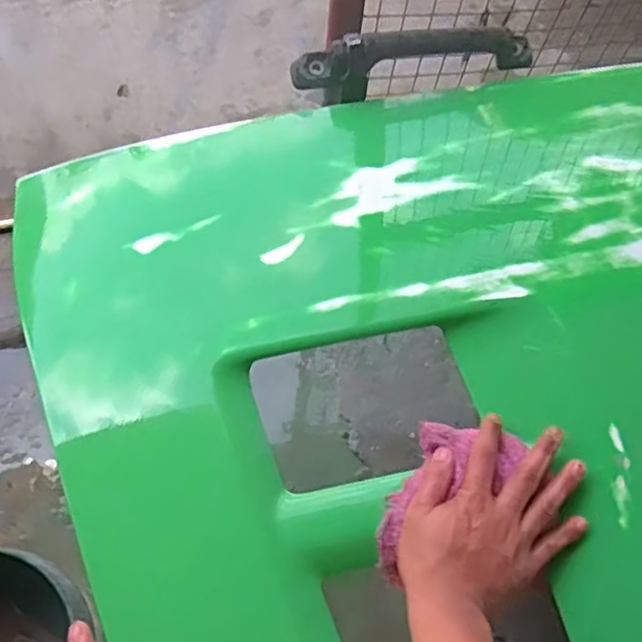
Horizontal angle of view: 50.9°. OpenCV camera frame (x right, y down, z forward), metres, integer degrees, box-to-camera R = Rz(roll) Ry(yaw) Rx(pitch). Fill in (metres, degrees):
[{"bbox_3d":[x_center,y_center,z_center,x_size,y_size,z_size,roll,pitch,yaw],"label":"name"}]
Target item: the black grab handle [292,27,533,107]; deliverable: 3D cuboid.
[{"bbox_3d":[0.112,-0.297,0.768,0.286,0.062,0.054,-5,66,-6],"label":"black grab handle"}]

